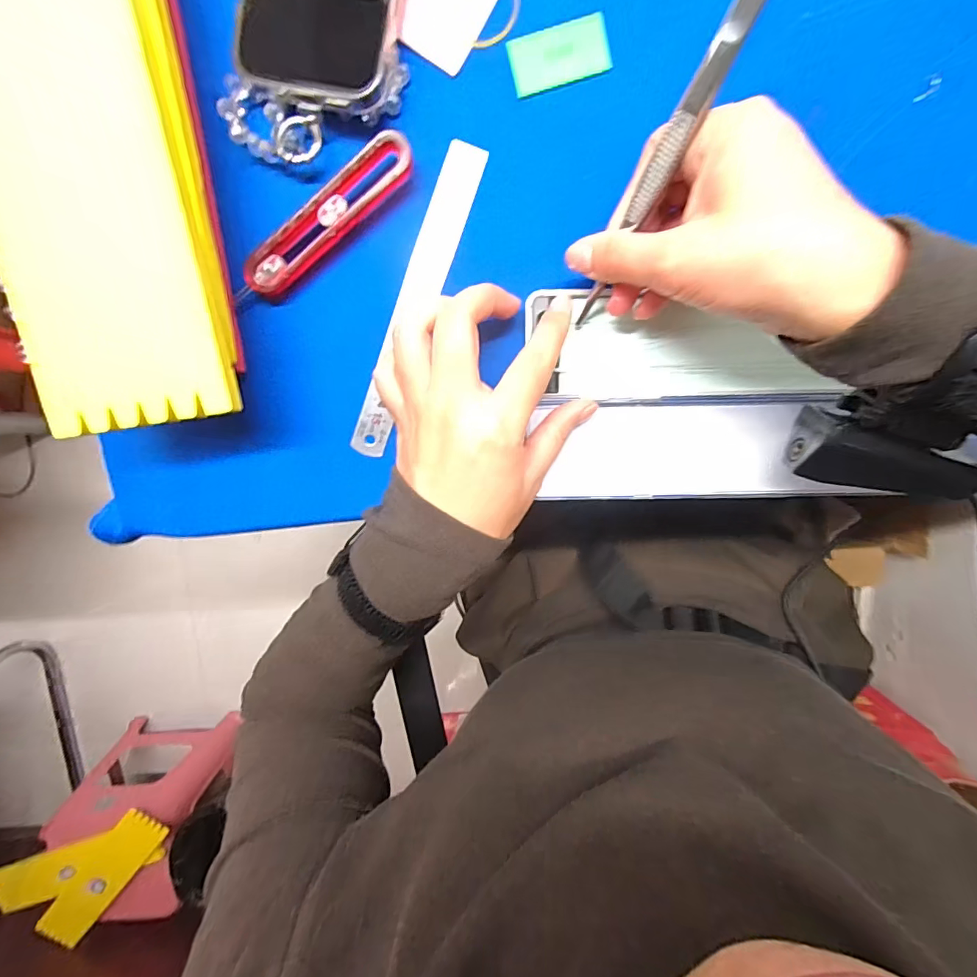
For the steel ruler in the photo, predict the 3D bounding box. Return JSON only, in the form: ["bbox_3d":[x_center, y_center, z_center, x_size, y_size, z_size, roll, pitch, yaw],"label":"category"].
[{"bbox_3d":[-0.041,-0.100,0.253,0.022,0.004,0.171,22,99,-3],"label":"steel ruler"}]

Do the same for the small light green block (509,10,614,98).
[{"bbox_3d":[0.036,-0.219,0.231,0.048,0.004,0.026,-14,99,3],"label":"small light green block"}]

